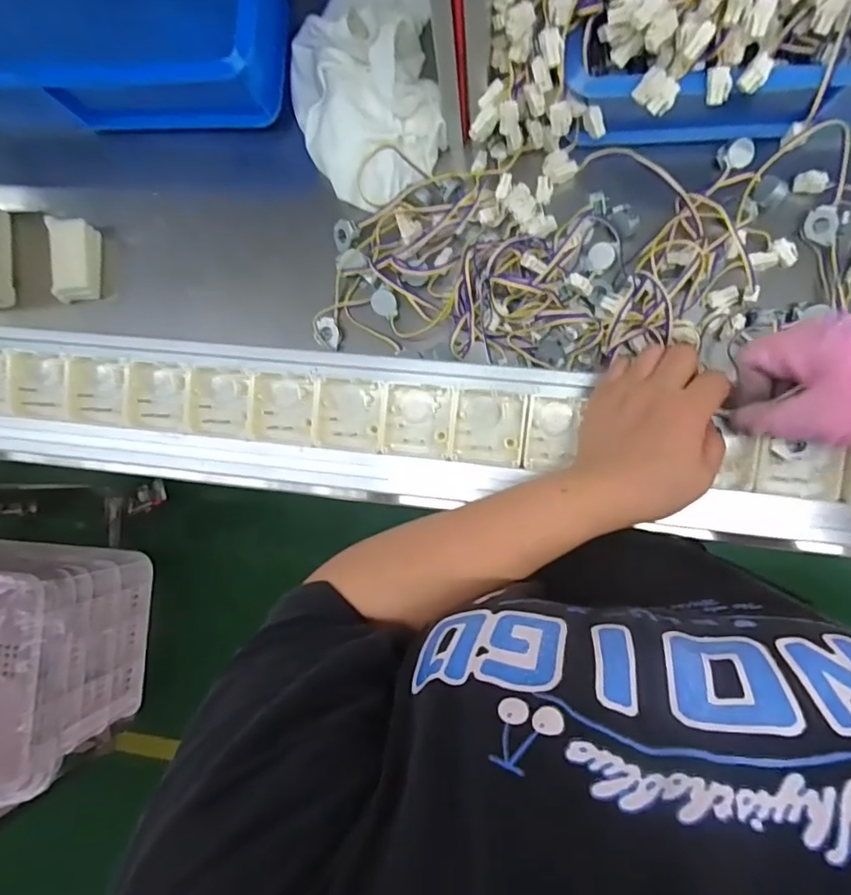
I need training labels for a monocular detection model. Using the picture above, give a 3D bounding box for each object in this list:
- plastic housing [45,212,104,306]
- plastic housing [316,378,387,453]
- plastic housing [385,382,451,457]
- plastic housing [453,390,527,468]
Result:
[{"bbox_3d":[-0.364,-0.195,0.575,0.041,0.032,0.078,0,88,7],"label":"plastic housing"},{"bbox_3d":[-0.054,-0.024,0.409,0.050,0.016,0.050,6,89,7],"label":"plastic housing"},{"bbox_3d":[-0.006,-0.020,0.400,0.047,0.013,0.048,5,88,7],"label":"plastic housing"},{"bbox_3d":[0.045,-0.014,0.395,0.049,0.017,0.051,6,89,7],"label":"plastic housing"}]

